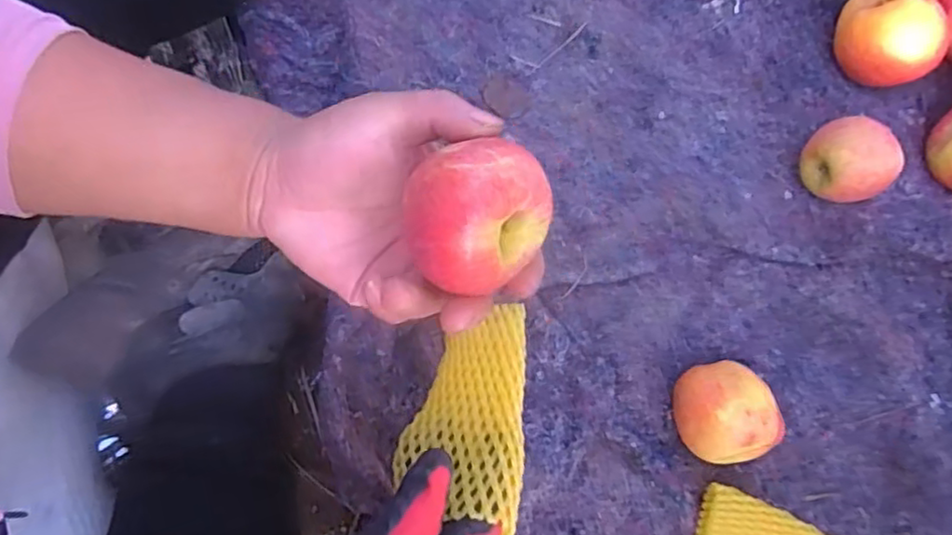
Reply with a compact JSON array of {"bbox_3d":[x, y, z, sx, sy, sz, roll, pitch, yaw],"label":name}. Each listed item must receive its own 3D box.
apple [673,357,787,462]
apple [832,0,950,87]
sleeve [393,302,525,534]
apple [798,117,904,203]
[{"bbox_3d":[0.174,0.104,0.477,0.062,0.054,0.068,-1,75,2],"label":"apple"},{"bbox_3d":[0.338,-0.190,0.557,0.080,0.074,0.069,41,79,12],"label":"apple"},{"bbox_3d":[-0.011,0.094,0.428,0.081,0.015,0.145,-12,44,20],"label":"sleeve"},{"bbox_3d":[0.289,-0.079,0.525,0.064,0.055,0.062,-1,75,2],"label":"apple"}]

